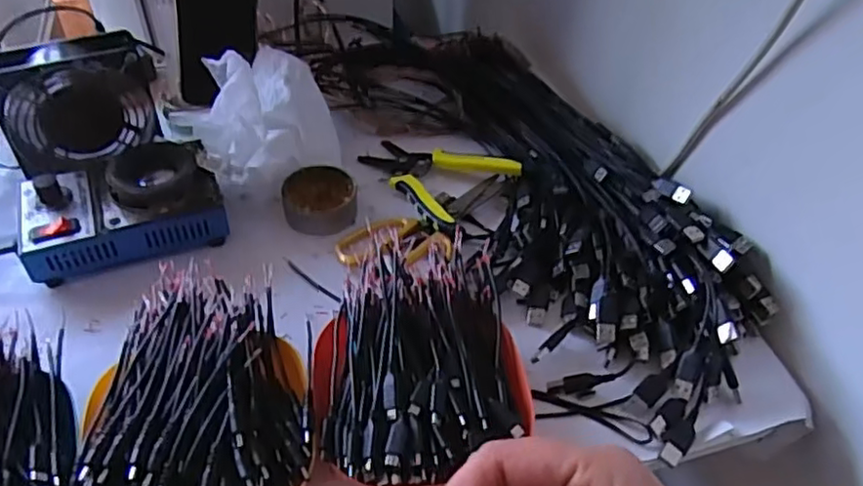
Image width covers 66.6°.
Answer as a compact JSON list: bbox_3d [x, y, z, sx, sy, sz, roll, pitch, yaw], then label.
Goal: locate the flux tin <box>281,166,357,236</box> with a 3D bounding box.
[{"bbox_3d":[-0.098,-0.040,0.580,0.063,0.025,0.057,-3,46,-7],"label":"flux tin"}]

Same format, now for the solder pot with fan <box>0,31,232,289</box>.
[{"bbox_3d":[-0.275,-0.085,0.547,0.148,0.099,0.199,-18,50,-20],"label":"solder pot with fan"}]

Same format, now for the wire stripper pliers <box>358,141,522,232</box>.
[{"bbox_3d":[0.000,-0.071,0.609,0.108,0.019,0.142,-33,56,-31],"label":"wire stripper pliers"}]

